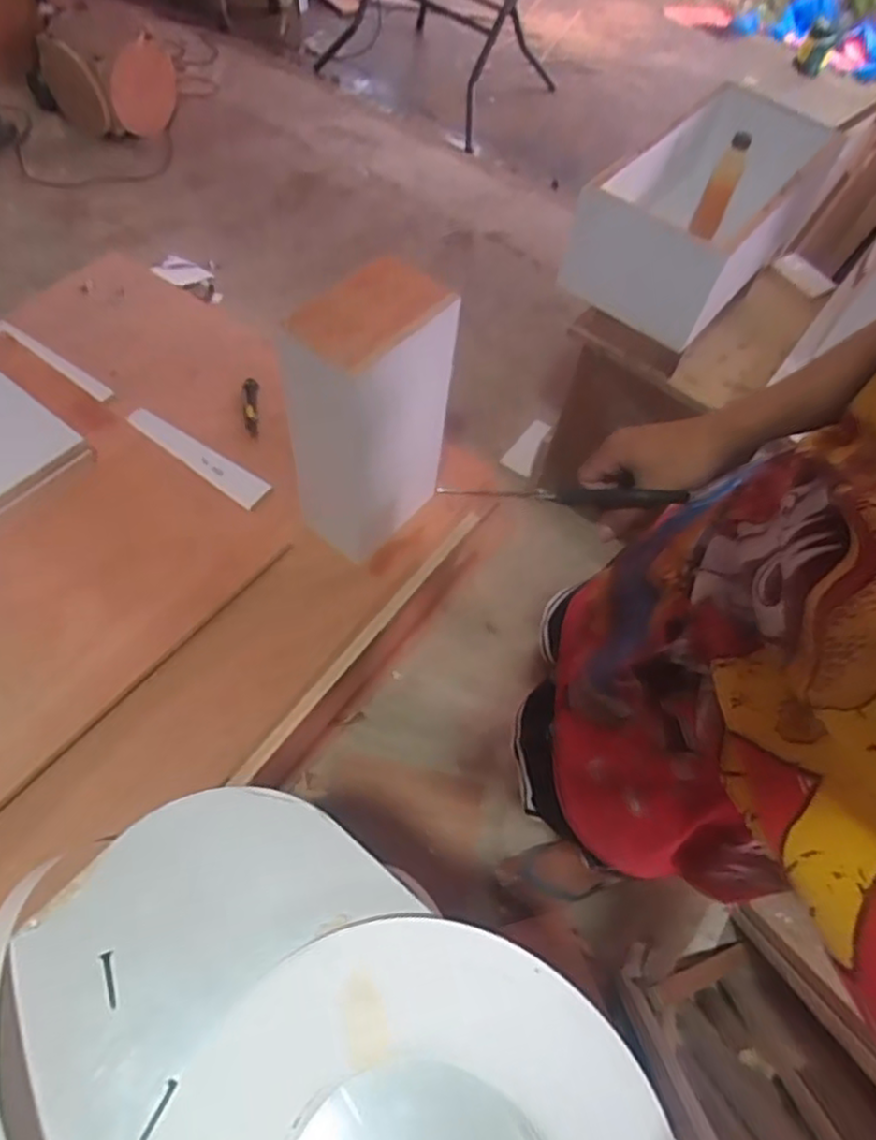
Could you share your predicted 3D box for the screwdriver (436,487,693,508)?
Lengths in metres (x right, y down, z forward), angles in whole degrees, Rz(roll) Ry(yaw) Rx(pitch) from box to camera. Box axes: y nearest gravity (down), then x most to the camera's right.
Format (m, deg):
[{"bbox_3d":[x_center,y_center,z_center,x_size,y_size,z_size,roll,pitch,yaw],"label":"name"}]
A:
[{"bbox_3d":[0.116,-0.066,0.615,0.193,0.012,0.015,4,56,15],"label":"screwdriver"}]

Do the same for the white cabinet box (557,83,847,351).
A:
[{"bbox_3d":[0.522,-0.687,1.267,0.255,0.193,0.667,37,64,14],"label":"white cabinet box"}]

